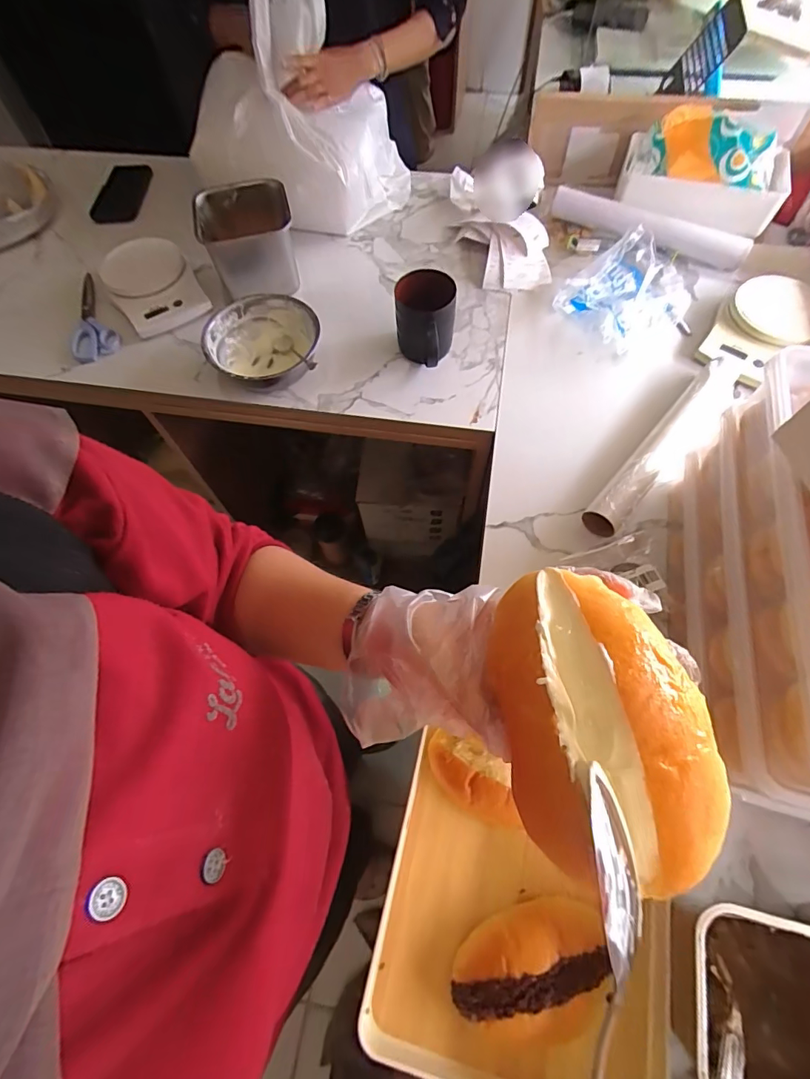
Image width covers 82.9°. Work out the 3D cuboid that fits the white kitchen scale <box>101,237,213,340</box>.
[{"bbox_3d":[-0.410,-0.417,0.744,0.131,0.031,0.197,-28,69,-11],"label":"white kitchen scale"}]

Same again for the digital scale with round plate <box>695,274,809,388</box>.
[{"bbox_3d":[0.513,-0.306,0.657,0.210,0.039,0.129,-40,72,-15],"label":"digital scale with round plate"}]

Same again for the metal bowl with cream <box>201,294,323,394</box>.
[{"bbox_3d":[-0.202,-0.284,0.672,0.154,0.056,0.159,0,67,1],"label":"metal bowl with cream"}]

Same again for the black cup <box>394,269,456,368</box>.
[{"bbox_3d":[0.029,-0.314,0.659,0.082,0.096,0.091,2,67,2],"label":"black cup"}]

